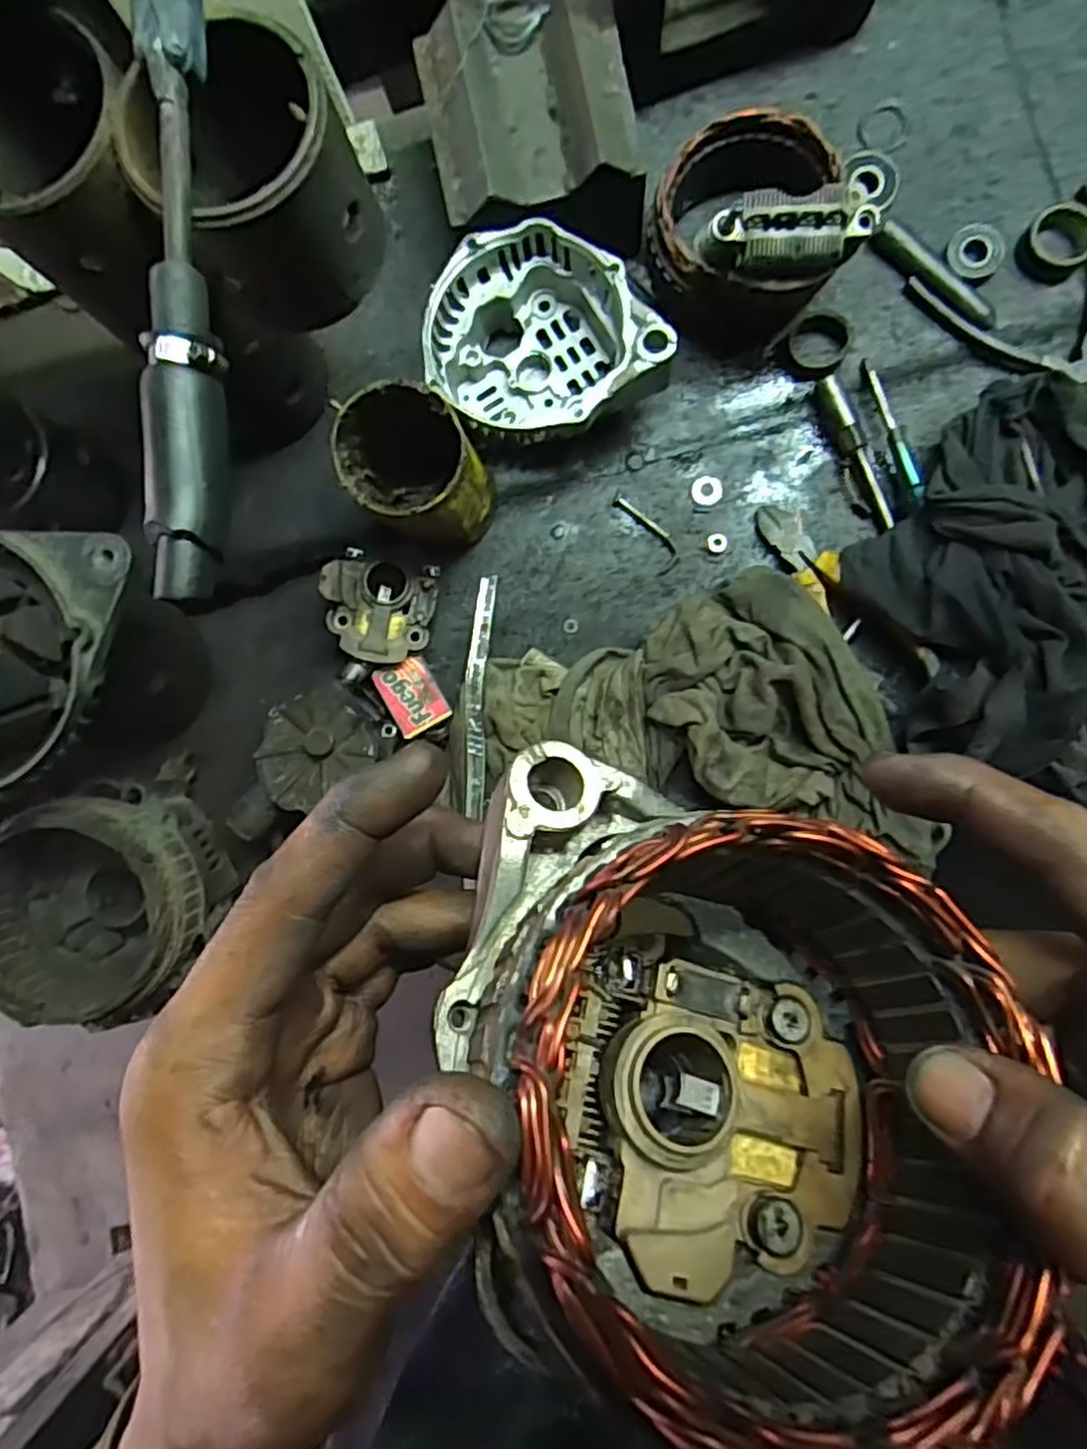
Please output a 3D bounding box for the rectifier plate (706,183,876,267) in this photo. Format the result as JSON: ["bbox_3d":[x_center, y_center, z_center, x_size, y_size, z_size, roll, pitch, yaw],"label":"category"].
[{"bbox_3d":[0.135,-0.267,0.387,0.084,0.021,0.037,-9,87,6],"label":"rectifier plate"}]

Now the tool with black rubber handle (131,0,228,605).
[{"bbox_3d":[-0.139,-0.185,0.280,0.025,0.034,0.268,0,88,7],"label":"tool with black rubber handle"}]

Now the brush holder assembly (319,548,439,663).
[{"bbox_3d":[-0.113,-0.079,0.489,0.072,0.022,0.070,14,90,7],"label":"brush holder assembly"}]

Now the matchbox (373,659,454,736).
[{"bbox_3d":[-0.090,-0.020,0.500,0.037,0.008,0.050,-30,85,5],"label":"matchbox"}]

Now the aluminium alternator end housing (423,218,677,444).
[{"bbox_3d":[-0.005,-0.235,0.460,0.120,0.072,0.132,-37,84,4],"label":"aluminium alternator end housing"}]

